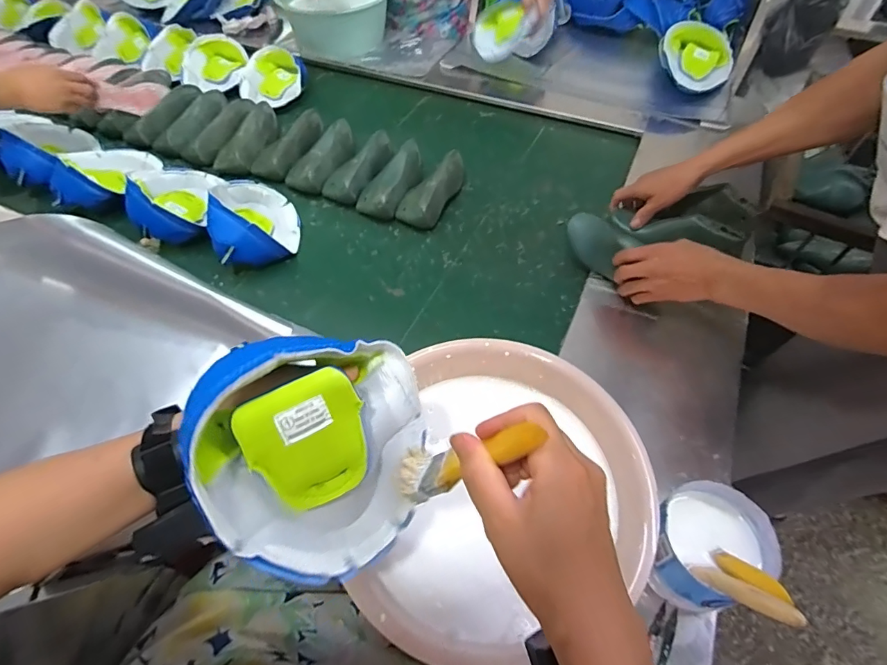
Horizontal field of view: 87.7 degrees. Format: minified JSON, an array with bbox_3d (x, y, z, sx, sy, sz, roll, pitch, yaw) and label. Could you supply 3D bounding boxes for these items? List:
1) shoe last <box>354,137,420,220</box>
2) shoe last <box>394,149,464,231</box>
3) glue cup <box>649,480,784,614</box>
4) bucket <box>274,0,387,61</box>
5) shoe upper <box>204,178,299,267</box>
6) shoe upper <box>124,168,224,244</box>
[{"bbox_3d":[-0.095,-0.302,0.912,0.084,0.062,0.185,26,59,17],"label":"shoe last"},{"bbox_3d":[-0.021,-0.284,0.899,0.084,0.065,0.188,20,57,13],"label":"shoe last"},{"bbox_3d":[0.256,0.214,0.469,0.106,0.093,0.092,-33,61,-22],"label":"glue cup"},{"bbox_3d":[-0.292,-0.882,1.270,0.289,0.119,0.281,0,54,0],"label":"bucket"},{"bbox_3d":[-0.334,-0.211,0.821,0.133,0.087,0.212,-11,55,-8],"label":"shoe upper"},{"bbox_3d":[-0.491,-0.249,0.842,0.129,0.076,0.196,-7,55,-5],"label":"shoe upper"}]

